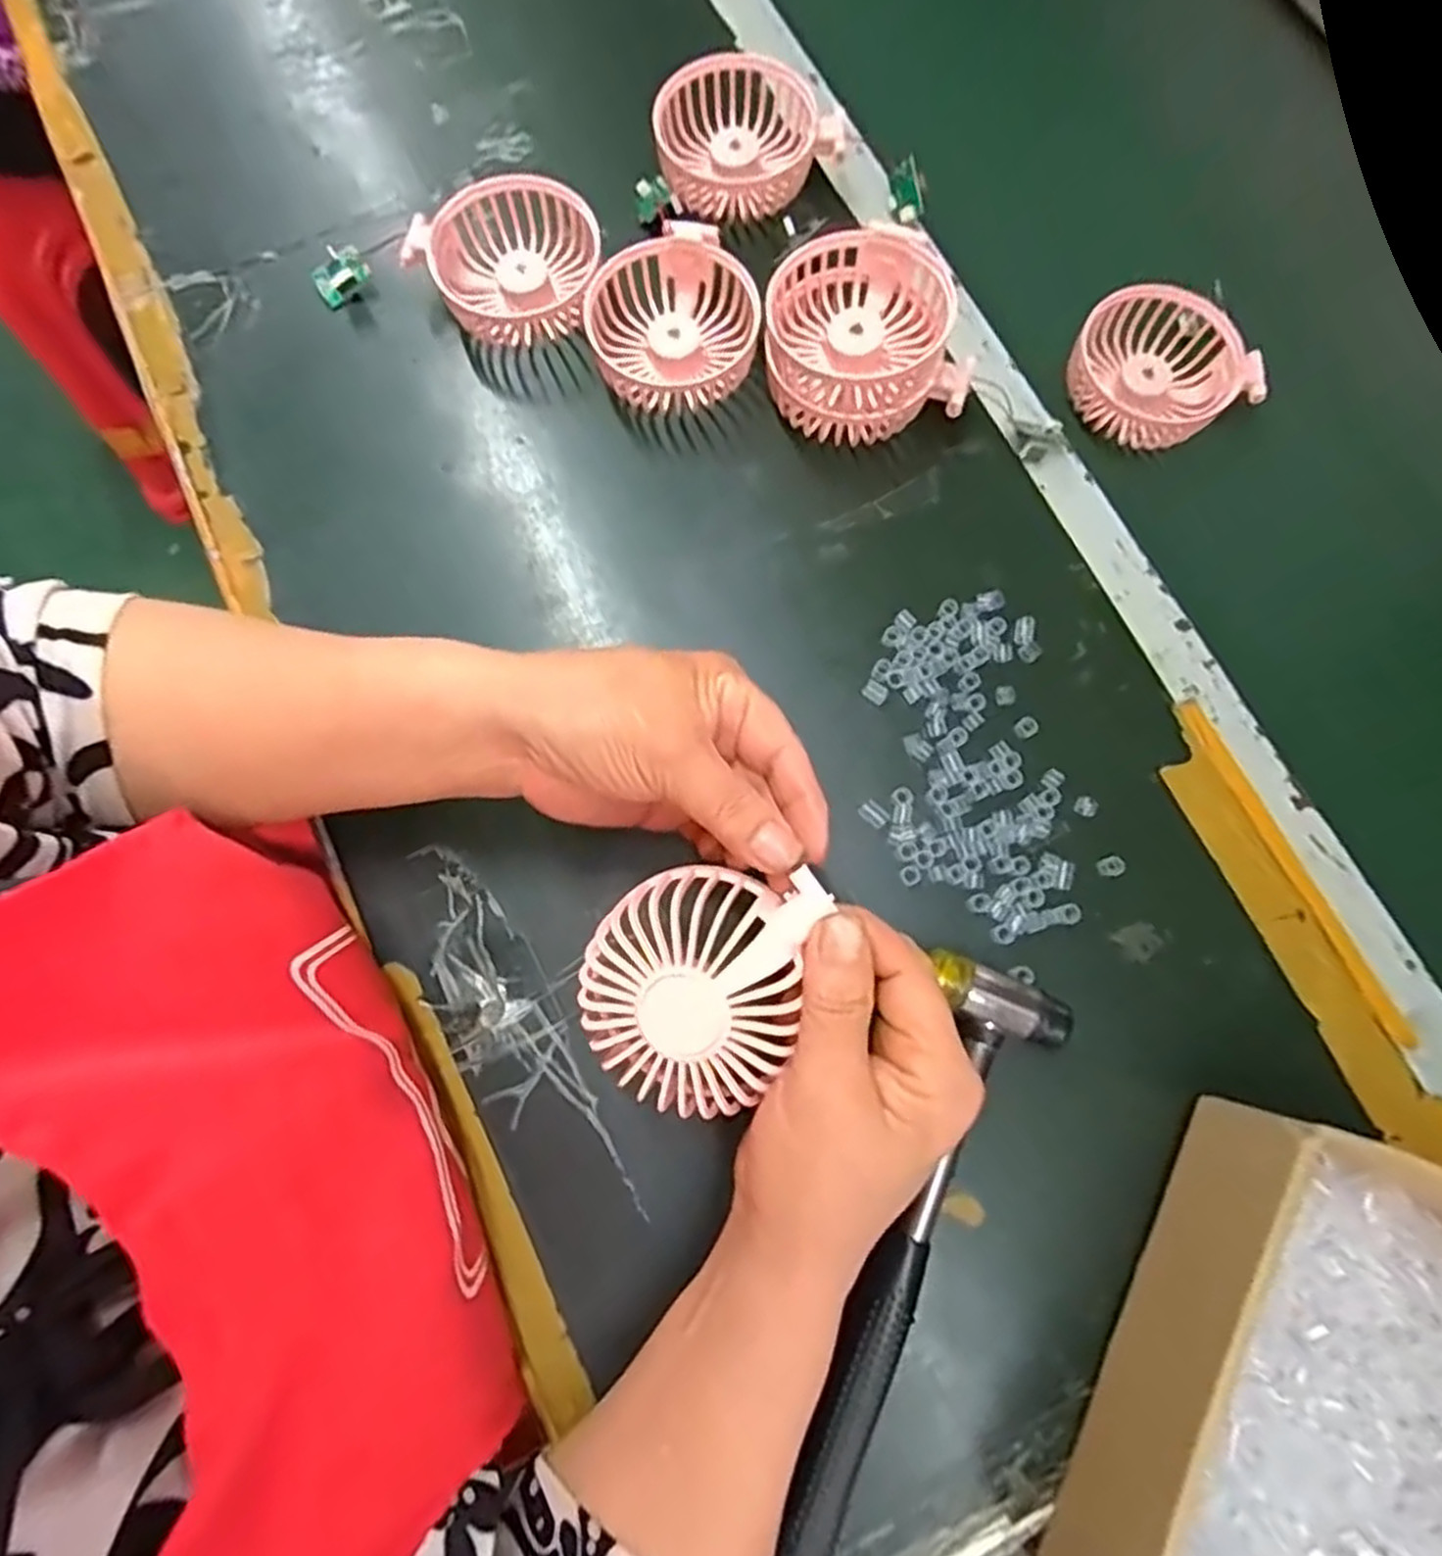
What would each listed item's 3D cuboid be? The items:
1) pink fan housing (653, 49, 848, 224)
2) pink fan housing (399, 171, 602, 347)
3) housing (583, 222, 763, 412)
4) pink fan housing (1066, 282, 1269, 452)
[{"bbox_3d":[0.011,-0.364,0.453,0.095,0.040,0.088,-32,79,-8],"label":"pink fan housing"},{"bbox_3d":[-0.112,-0.284,0.431,0.093,0.033,0.080,-36,80,-8],"label":"pink fan housing"},{"bbox_3d":[-0.027,-0.242,0.422,0.087,0.039,0.086,0,77,0],"label":"housing"},{"bbox_3d":[0.246,-0.231,0.442,0.090,0.026,0.088,0,77,0],"label":"pink fan housing"}]

